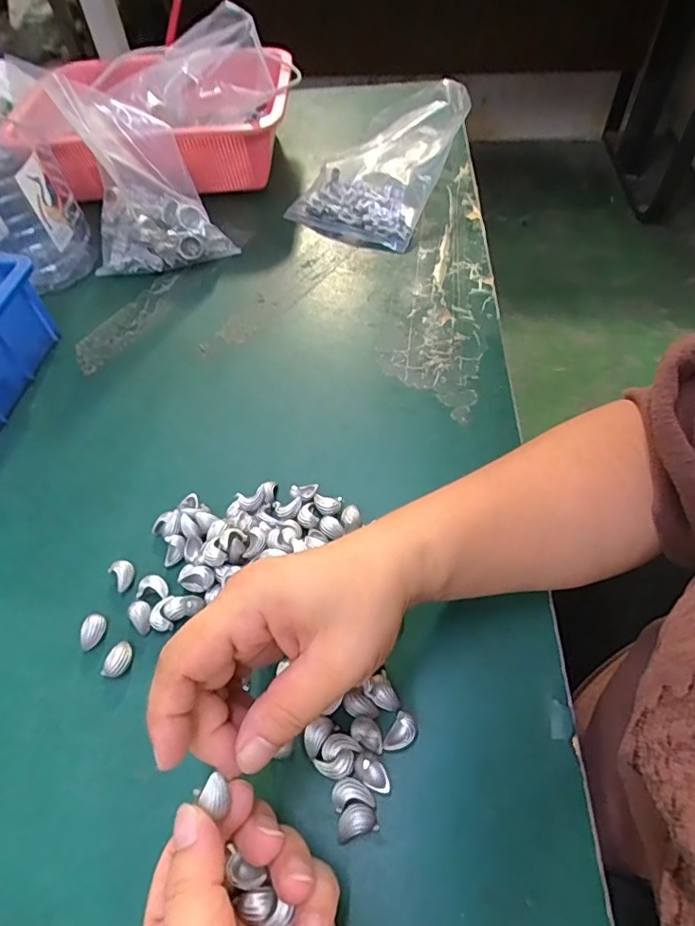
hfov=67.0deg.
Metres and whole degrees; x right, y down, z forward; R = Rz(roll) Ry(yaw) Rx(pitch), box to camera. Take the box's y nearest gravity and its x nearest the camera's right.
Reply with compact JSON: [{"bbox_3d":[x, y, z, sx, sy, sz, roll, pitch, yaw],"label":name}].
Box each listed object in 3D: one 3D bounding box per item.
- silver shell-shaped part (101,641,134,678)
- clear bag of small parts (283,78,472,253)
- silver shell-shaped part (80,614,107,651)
[{"bbox_3d":[-0.130,0.112,0.299,0.012,0.007,0.019,13,55,13],"label":"silver shell-shaped part"},{"bbox_3d":[0.036,-0.327,0.554,0.131,0.093,0.192,21,57,18],"label":"clear bag of small parts"},{"bbox_3d":[-0.150,0.099,0.308,0.011,0.011,0.019,11,55,12],"label":"silver shell-shaped part"}]

